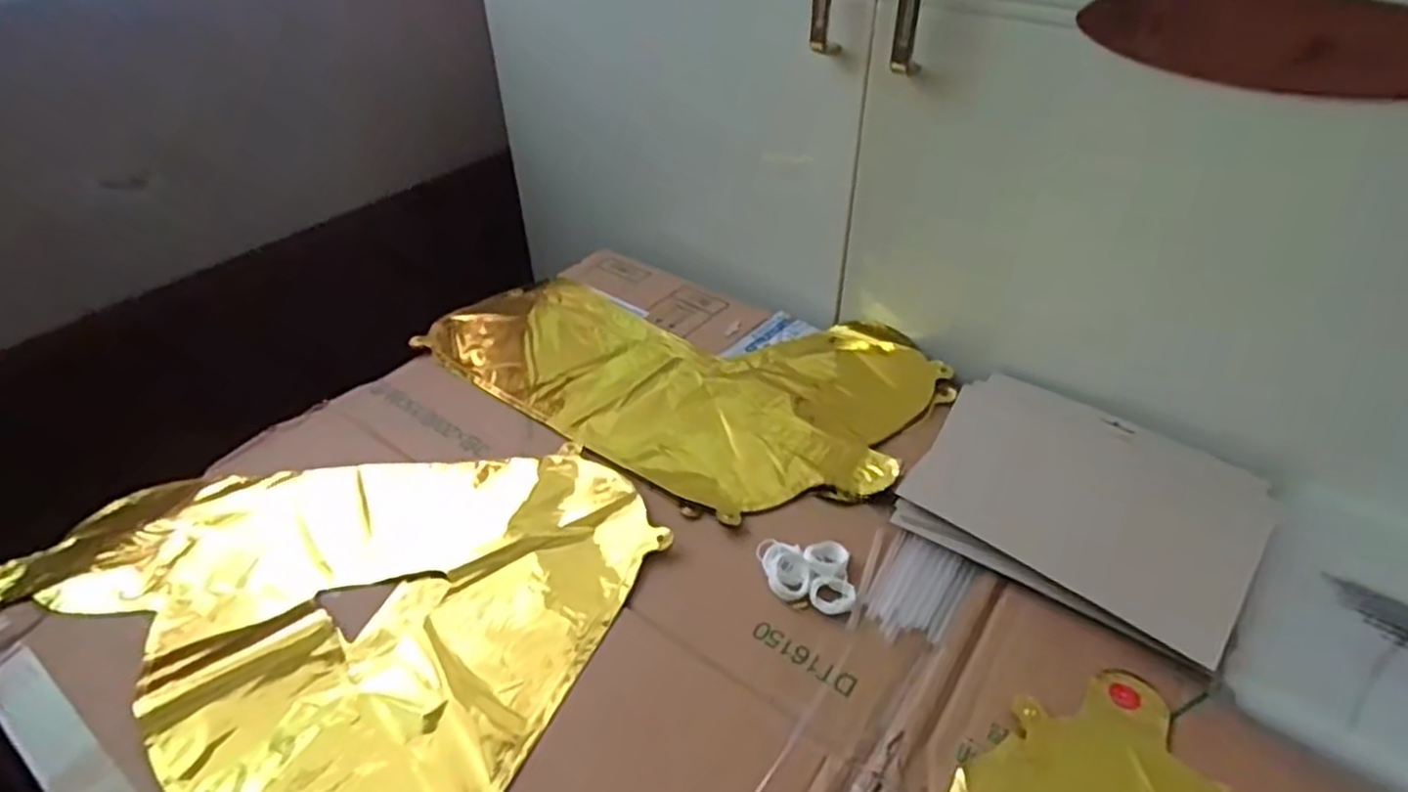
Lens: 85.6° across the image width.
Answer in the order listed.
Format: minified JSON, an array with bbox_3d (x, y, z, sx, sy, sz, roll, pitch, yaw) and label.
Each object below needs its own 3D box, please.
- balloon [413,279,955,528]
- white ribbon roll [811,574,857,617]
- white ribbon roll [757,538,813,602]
[{"bbox_3d":[-0.020,-0.031,0.636,0.393,0.019,0.257,24,47,26],"label":"balloon"},{"bbox_3d":[0.075,0.118,0.449,0.025,0.008,0.022,18,44,21],"label":"white ribbon roll"},{"bbox_3d":[0.050,0.105,0.464,0.027,0.007,0.043,-9,41,-10],"label":"white ribbon roll"}]

